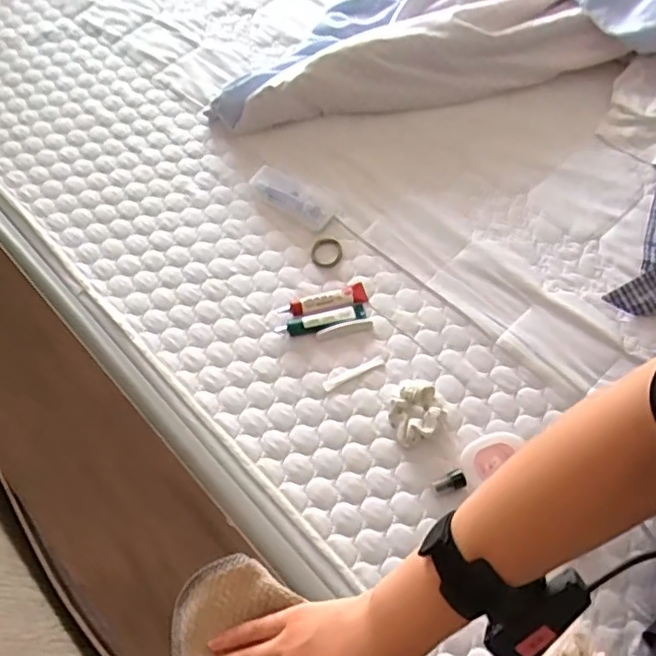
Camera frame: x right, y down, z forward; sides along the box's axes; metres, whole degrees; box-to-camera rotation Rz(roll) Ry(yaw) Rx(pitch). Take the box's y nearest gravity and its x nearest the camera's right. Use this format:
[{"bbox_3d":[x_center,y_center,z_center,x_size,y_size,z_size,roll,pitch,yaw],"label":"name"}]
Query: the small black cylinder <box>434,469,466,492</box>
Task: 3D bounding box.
[{"bbox_3d":[0.143,0.183,0.719,0.036,0.017,0.019,-17,63,-6],"label":"small black cylinder"}]

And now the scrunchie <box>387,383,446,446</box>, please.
[{"bbox_3d":[0.108,0.104,0.758,0.061,0.032,0.068,-22,63,-6],"label":"scrunchie"}]

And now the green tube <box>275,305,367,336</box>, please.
[{"bbox_3d":[-0.009,-0.010,0.841,0.123,0.011,0.027,-17,63,-4],"label":"green tube"}]

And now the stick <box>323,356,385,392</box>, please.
[{"bbox_3d":[0.035,0.060,0.805,0.086,0.010,0.013,-23,64,-9],"label":"stick"}]

